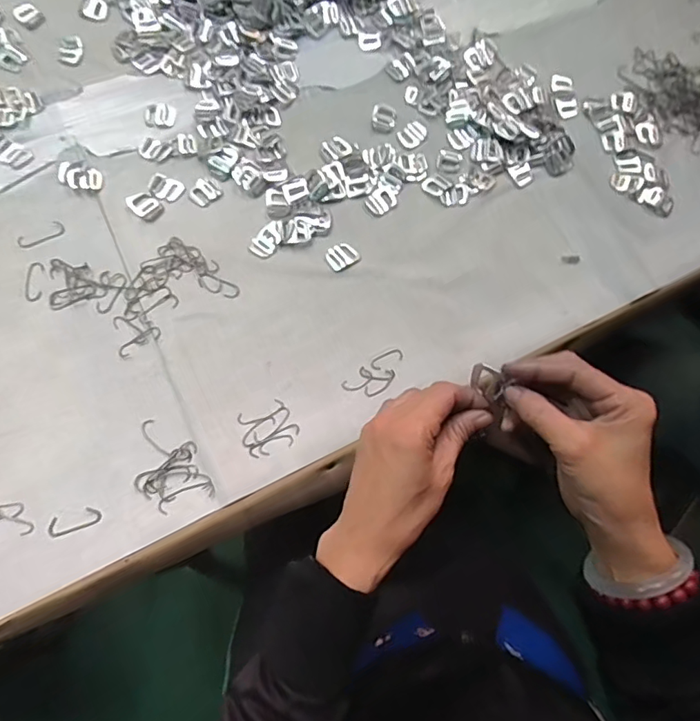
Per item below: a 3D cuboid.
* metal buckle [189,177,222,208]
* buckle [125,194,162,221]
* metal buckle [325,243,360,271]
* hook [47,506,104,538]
[{"bbox_3d":[-0.155,-0.179,0.538,0.029,0.004,0.029,39,75,9],"label":"metal buckle"},{"bbox_3d":[-0.215,-0.163,0.532,0.036,0.004,0.025,41,75,10],"label":"buckle"},{"bbox_3d":[-0.008,-0.110,0.524,0.032,0.004,0.025,-30,76,-11],"label":"metal buckle"},{"bbox_3d":[-0.234,0.136,0.429,0.043,0.004,0.016,-19,74,-8],"label":"hook"}]

